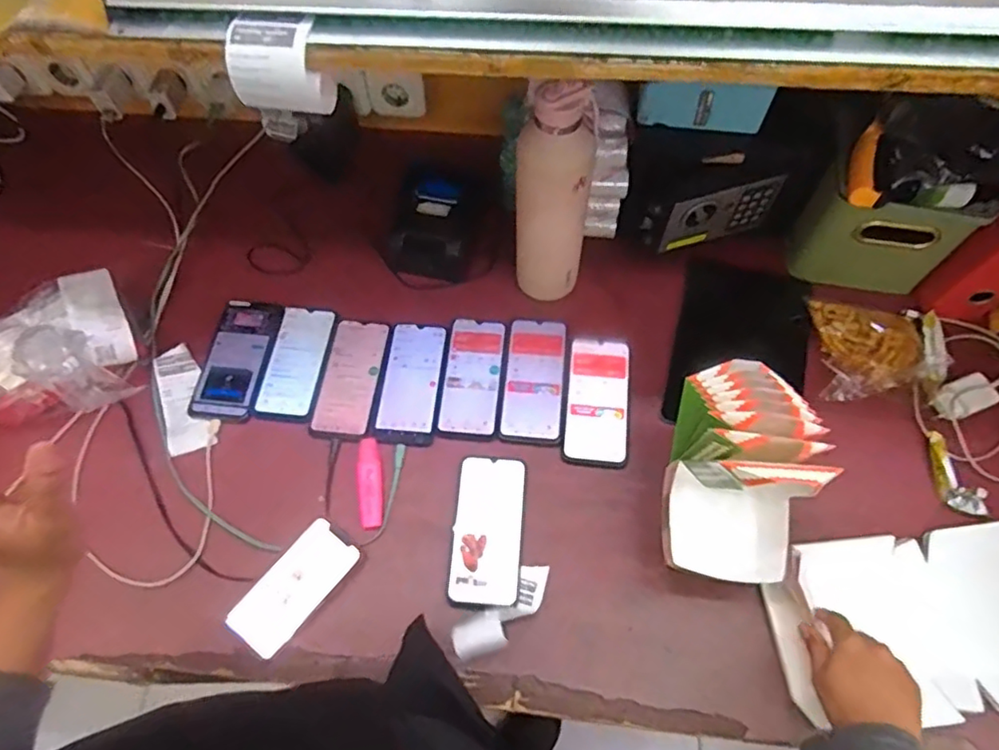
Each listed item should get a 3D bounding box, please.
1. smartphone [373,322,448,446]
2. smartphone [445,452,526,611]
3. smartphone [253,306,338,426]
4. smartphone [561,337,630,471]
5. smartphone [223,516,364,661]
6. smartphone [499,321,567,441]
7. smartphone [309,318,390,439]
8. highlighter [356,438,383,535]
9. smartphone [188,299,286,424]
[{"bbox_3d":[-0.114,0.007,0.766,0.073,0.007,0.165,4,64,4],"label":"smartphone"},{"bbox_3d":[-0.013,0.173,0.678,0.075,0.009,0.166,3,64,4],"label":"smartphone"},{"bbox_3d":[-0.262,-0.015,0.777,0.077,0.012,0.154,6,64,5],"label":"smartphone"},{"bbox_3d":[0.122,0.028,0.743,0.075,0.007,0.171,6,64,5],"label":"smartphone"},{"bbox_3d":[-0.226,0.234,0.663,0.073,0.014,0.147,37,73,15],"label":"smartphone"},{"bbox_3d":[0.043,0.005,0.757,0.076,0.005,0.165,4,64,4],"label":"smartphone"},{"bbox_3d":[-0.191,0.002,0.769,0.073,0.009,0.155,7,64,5],"label":"smartphone"},{"bbox_3d":[-0.152,0.127,0.704,0.028,0.017,0.108,-8,64,-2],"label":"highlighter"},{"bbox_3d":[-0.337,-0.023,0.777,0.083,0.006,0.171,6,64,5],"label":"smartphone"}]

